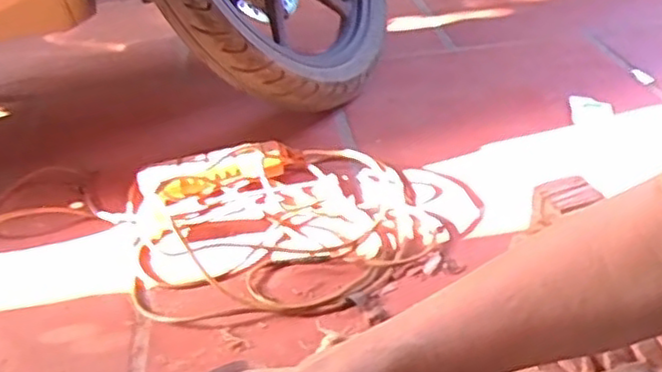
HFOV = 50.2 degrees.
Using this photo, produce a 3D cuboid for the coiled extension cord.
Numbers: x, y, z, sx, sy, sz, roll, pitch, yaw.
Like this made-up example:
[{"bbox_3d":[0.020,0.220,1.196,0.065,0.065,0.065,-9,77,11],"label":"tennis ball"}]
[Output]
[{"bbox_3d":[-0.039,0.036,0.867,0.450,0.063,0.298,-8,34,-6],"label":"coiled extension cord"}]

